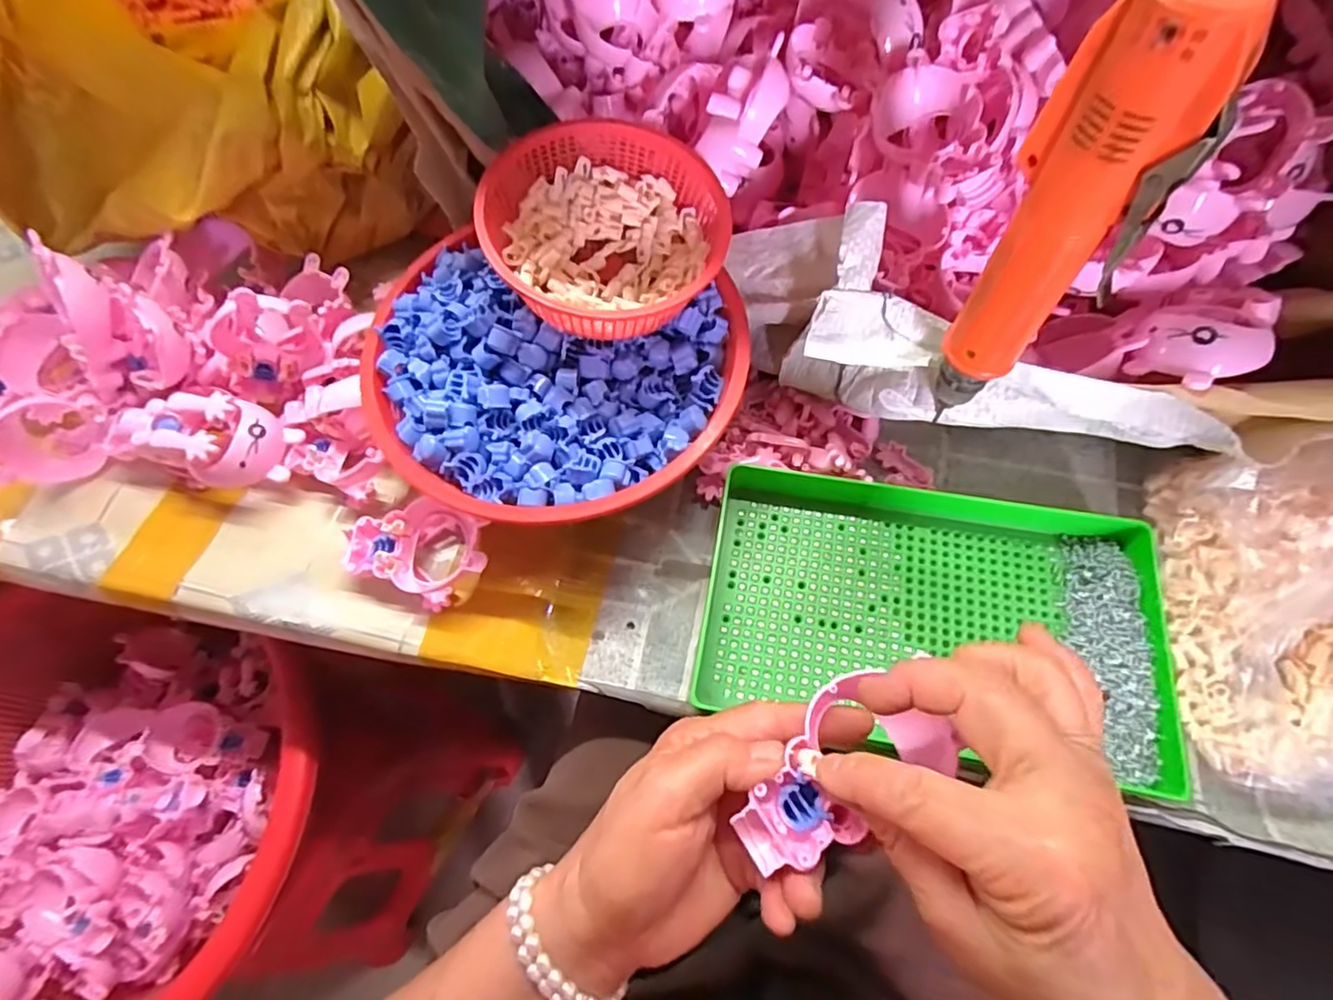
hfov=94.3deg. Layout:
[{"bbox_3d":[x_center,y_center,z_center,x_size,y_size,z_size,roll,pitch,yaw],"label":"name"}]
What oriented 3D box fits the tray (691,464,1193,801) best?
[{"bbox_3d":[0.147,0.060,0.355,0.243,0.027,0.151,8,66,7],"label":"tray"}]

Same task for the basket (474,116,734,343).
[{"bbox_3d":[-0.034,-0.155,0.366,0.132,0.068,0.129,-1,66,2],"label":"basket"}]

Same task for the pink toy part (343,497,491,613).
[{"bbox_3d":[-0.151,0.030,0.388,0.088,0.030,0.062,18,68,10],"label":"pink toy part"}]

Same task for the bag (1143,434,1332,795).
[{"bbox_3d":[0.362,0.054,0.323,0.145,0.063,0.190,8,66,6],"label":"bag"}]

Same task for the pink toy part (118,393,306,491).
[{"bbox_3d":[-0.300,-0.041,0.411,0.100,0.055,0.060,22,69,12],"label":"pink toy part"}]

